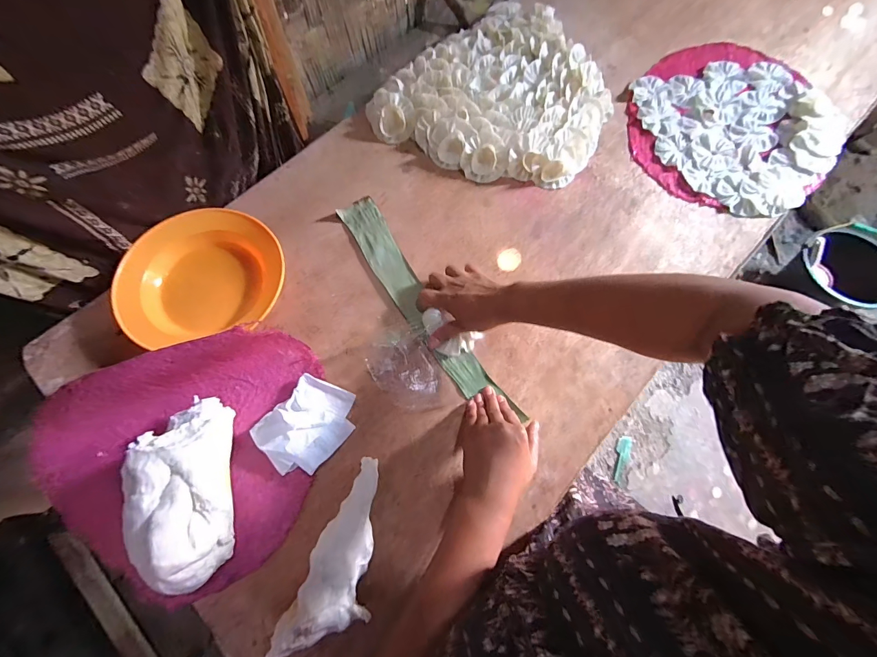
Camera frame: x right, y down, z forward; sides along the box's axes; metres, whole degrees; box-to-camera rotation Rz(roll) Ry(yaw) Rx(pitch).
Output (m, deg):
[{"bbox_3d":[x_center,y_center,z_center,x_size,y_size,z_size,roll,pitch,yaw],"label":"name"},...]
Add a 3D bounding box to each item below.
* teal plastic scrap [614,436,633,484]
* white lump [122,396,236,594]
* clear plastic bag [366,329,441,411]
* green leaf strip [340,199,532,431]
[{"bbox_3d":[0.678,0.480,1.367,0.047,0.009,0.171,17,73,5],"label":"teal plastic scrap"},{"bbox_3d":[-0.278,0.173,0.402,0.079,0.069,0.185,-14,73,-5],"label":"white lump"},{"bbox_3d":[-0.045,0.055,0.499,0.085,0.023,0.114,-20,74,-6],"label":"clear plastic bag"},{"bbox_3d":[-0.023,-0.033,0.539,0.058,0.009,0.404,-31,75,-14],"label":"green leaf strip"}]

